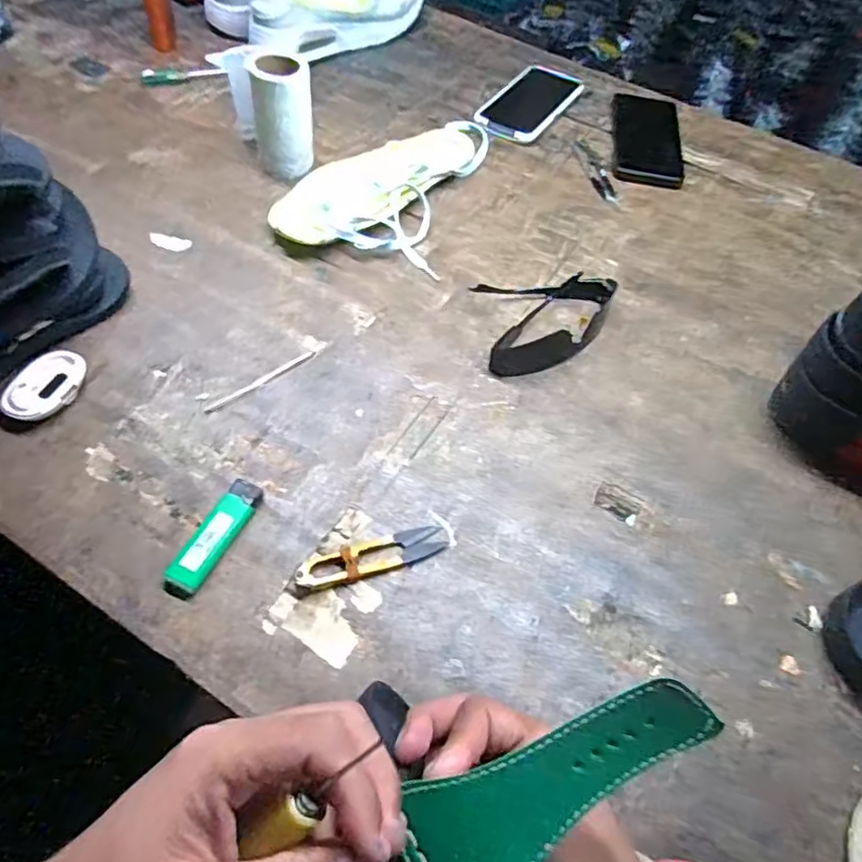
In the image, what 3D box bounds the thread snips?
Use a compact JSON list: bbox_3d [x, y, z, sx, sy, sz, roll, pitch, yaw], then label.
[{"bbox_3d":[-0.039,0.084,0.423,0.100,0.012,0.023,-15,59,-15],"label":"thread snips"}]

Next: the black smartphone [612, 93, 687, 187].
[{"bbox_3d":[0.252,-0.342,0.739,0.075,0.013,0.169,9,55,1],"label":"black smartphone"}]

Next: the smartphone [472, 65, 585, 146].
[{"bbox_3d":[0.122,-0.398,0.763,0.079,0.009,0.170,31,59,15],"label":"smartphone"}]

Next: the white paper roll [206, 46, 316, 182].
[{"bbox_3d":[-0.162,-0.322,0.635,0.089,0.101,0.053,36,60,18],"label":"white paper roll"}]

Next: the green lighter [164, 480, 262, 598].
[{"bbox_3d":[-0.144,0.068,0.422,0.026,0.014,0.087,20,56,9],"label":"green lighter"}]

